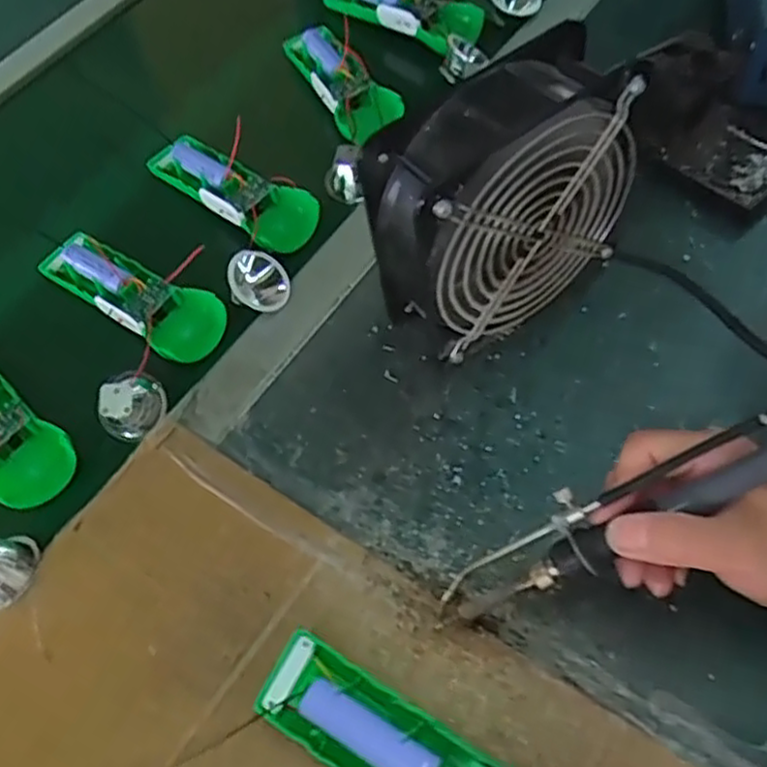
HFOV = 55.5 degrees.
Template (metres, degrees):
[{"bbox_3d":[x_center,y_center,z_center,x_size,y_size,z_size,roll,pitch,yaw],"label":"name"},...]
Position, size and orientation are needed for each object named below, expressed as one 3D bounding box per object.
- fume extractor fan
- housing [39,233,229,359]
[{"bbox_3d":[0.066,-0.099,0.425,0.143,0.166,0.080,-39,61,-17],"label":"fume extractor fan"},{"bbox_3d":[-0.174,-0.064,0.502,0.146,0.030,0.046,28,66,24],"label":"housing"}]

